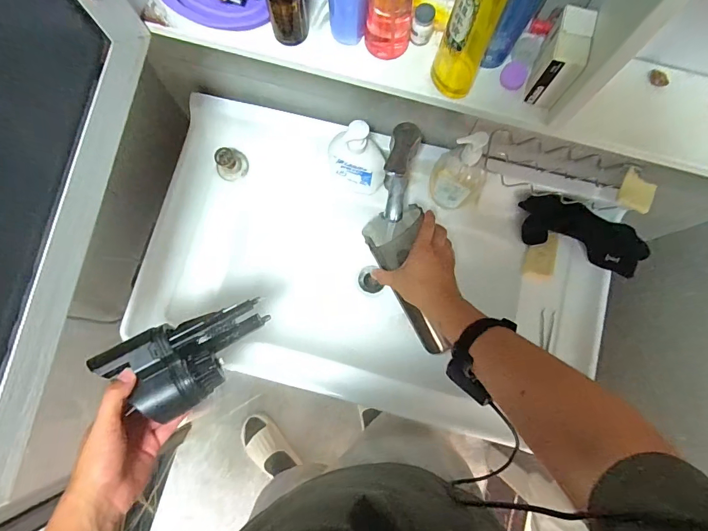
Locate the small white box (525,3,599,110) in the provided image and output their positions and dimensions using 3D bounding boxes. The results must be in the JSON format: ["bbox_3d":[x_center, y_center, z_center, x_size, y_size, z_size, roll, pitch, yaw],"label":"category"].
[{"bbox_3d":[0.195,-0.195,0.385,0.033,0.064,0.057,20,81,5],"label":"small white box"}]

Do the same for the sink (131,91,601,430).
[{"bbox_3d":[0.036,0.007,0.790,0.788,0.174,0.454,16,81,4],"label":"sink"}]

